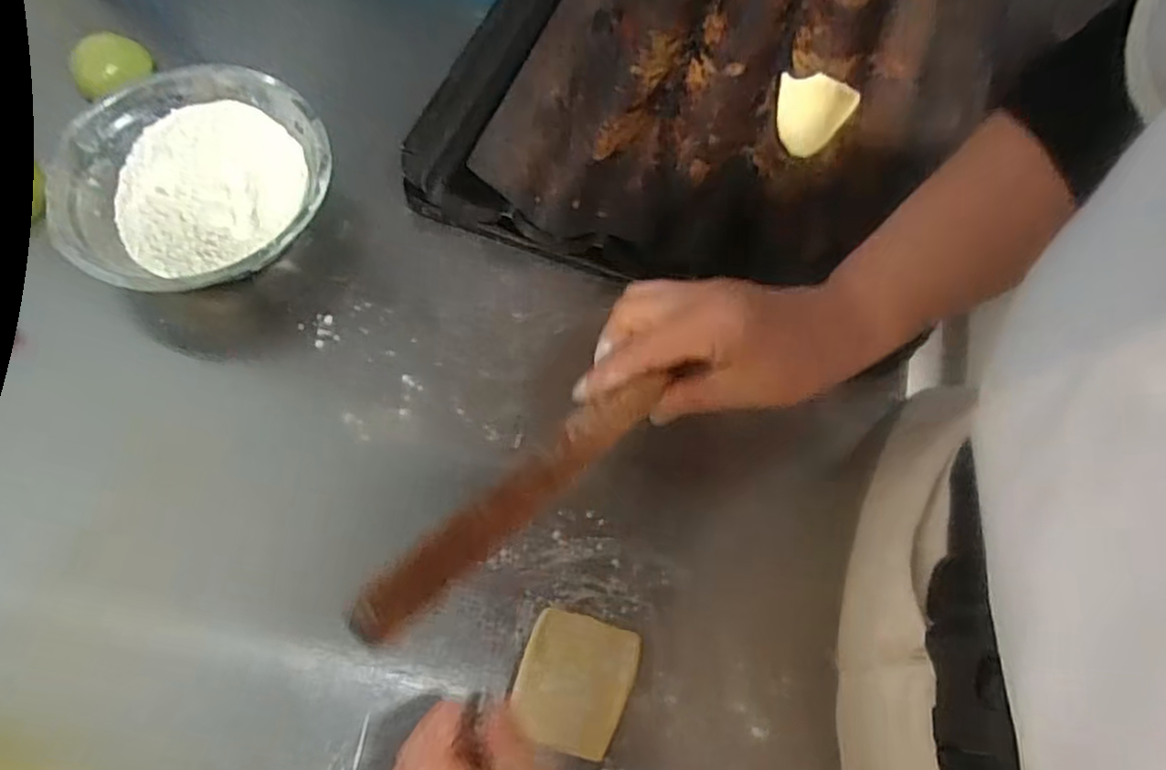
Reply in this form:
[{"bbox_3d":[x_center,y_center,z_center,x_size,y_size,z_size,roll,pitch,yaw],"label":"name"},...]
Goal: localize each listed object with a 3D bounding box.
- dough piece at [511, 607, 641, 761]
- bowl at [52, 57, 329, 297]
[{"bbox_3d":[-0.005,0.171,0.410,0.063,0.010,0.071,20,65,7],"label":"dough piece"},{"bbox_3d":[-0.271,-0.138,0.512,0.176,0.063,0.175,1,64,-2],"label":"bowl"}]

